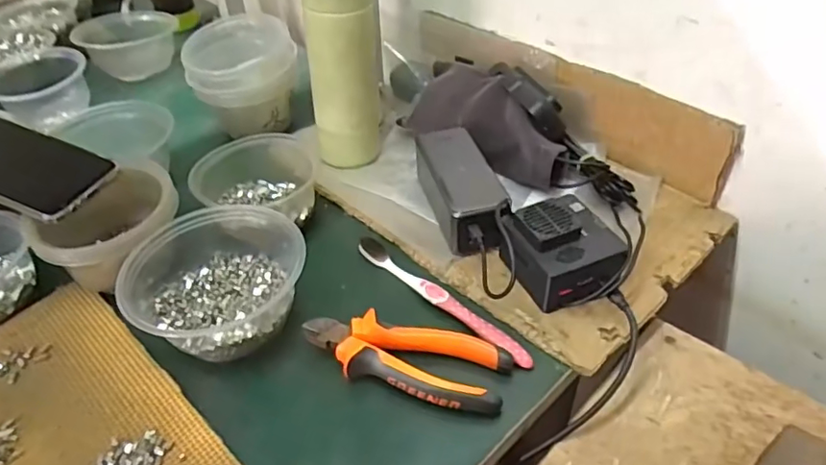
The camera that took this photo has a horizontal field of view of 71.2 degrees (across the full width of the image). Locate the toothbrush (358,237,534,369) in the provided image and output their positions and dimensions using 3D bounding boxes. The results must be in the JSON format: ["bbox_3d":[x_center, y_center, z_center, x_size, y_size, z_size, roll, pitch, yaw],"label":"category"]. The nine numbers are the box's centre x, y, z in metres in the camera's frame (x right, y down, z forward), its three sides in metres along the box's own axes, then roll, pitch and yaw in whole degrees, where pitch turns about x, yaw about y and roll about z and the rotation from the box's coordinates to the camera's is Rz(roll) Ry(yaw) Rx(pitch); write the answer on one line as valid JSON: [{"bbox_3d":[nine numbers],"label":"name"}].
[{"bbox_3d":[0.021,0.053,0.471,0.015,0.015,0.182,-34,55,-31],"label":"toothbrush"}]

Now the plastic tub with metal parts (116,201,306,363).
[{"bbox_3d":[-0.154,0.029,0.468,0.131,0.061,0.144,1,45,-1],"label":"plastic tub with metal parts"}]

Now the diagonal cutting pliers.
[{"bbox_3d":[-0.007,0.094,0.424,0.151,0.028,0.053,14,46,11],"label":"diagonal cutting pliers"}]

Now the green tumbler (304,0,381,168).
[{"bbox_3d":[-0.072,-0.160,0.560,0.077,0.195,0.070,2,45,0],"label":"green tumbler"}]

